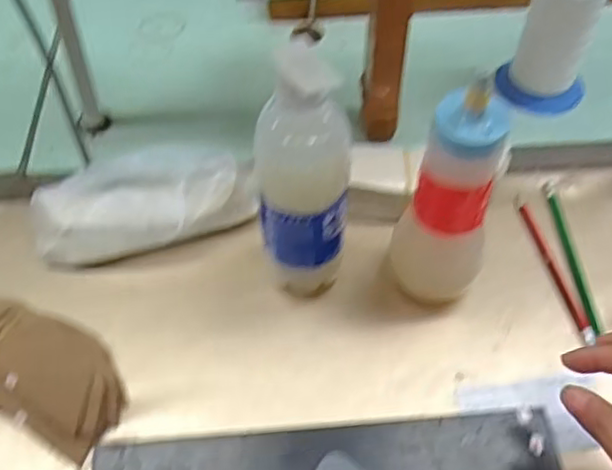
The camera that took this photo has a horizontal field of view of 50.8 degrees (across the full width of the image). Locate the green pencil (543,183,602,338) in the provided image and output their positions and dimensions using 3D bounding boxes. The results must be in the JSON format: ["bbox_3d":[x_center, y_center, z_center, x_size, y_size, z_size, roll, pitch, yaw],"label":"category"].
[{"bbox_3d":[0.220,0.016,0.535,0.011,0.005,0.148,-2,54,-2],"label":"green pencil"}]

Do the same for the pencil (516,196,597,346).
[{"bbox_3d":[0.203,0.024,0.530,0.011,0.006,0.136,-9,55,-7],"label":"pencil"}]

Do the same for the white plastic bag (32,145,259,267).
[{"bbox_3d":[-0.136,-0.027,0.543,0.181,0.054,0.085,-12,55,-9],"label":"white plastic bag"}]

